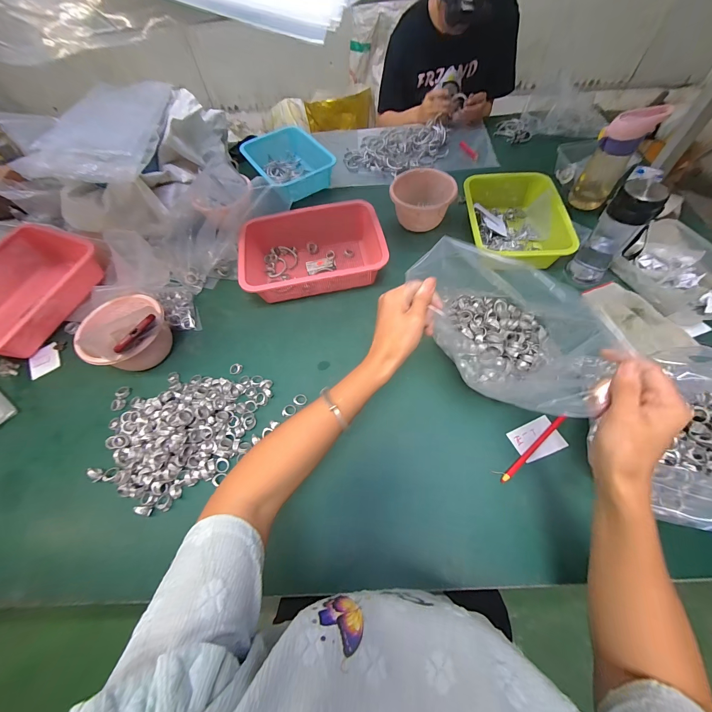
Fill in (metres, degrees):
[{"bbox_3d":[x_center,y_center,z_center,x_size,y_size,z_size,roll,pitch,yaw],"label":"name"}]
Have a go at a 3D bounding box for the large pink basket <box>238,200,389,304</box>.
[{"bbox_3d":[-0.096,-0.227,0.677,0.301,0.090,0.220,-12,61,-3],"label":"large pink basket"}]

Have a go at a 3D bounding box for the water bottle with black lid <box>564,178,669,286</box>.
[{"bbox_3d":[0.483,-0.231,0.557,0.091,0.176,0.075,-25,62,-10],"label":"water bottle with black lid"}]

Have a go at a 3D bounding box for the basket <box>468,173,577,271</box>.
[{"bbox_3d":[0.344,-0.308,0.676,0.192,0.068,0.278,1,61,4],"label":"basket"}]

